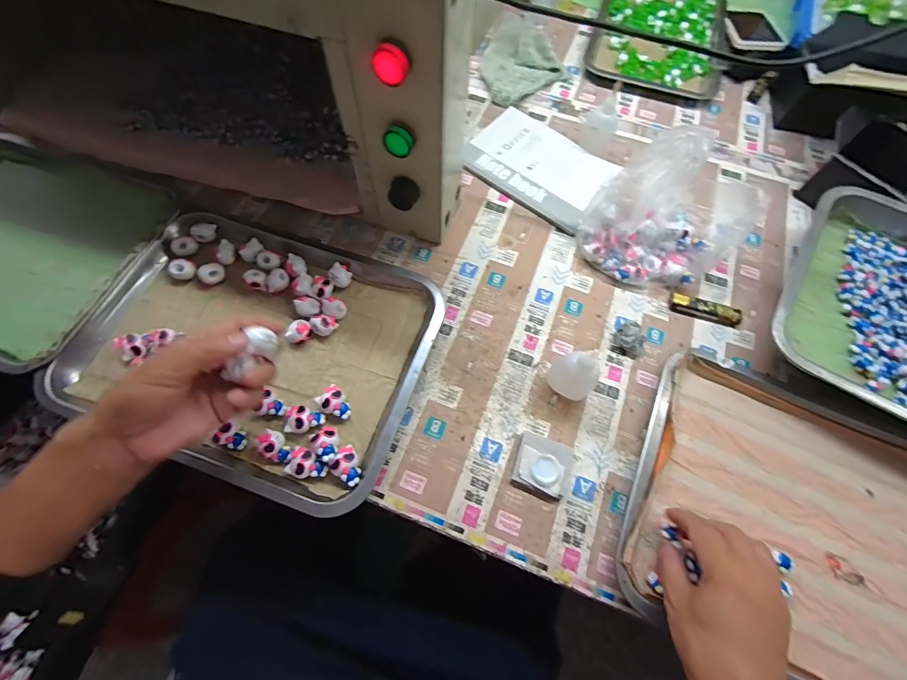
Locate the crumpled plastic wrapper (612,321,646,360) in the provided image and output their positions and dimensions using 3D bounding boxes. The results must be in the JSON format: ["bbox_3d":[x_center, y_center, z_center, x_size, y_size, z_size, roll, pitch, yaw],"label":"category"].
[{"bbox_3d":[0.198,0.000,0.441,0.031,0.017,0.035,-41,74,-18],"label":"crumpled plastic wrapper"}]

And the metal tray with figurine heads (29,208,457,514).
[{"bbox_3d":[-0.204,-0.003,0.422,0.346,0.027,0.269,19,67,6],"label":"metal tray with figurine heads"}]

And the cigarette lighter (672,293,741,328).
[{"bbox_3d":[0.292,-0.035,0.462,0.078,0.014,0.021,16,67,5],"label":"cigarette lighter"}]

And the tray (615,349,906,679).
[{"bbox_3d":[0.323,0.167,0.369,0.303,0.029,0.263,24,68,8],"label":"tray"}]

